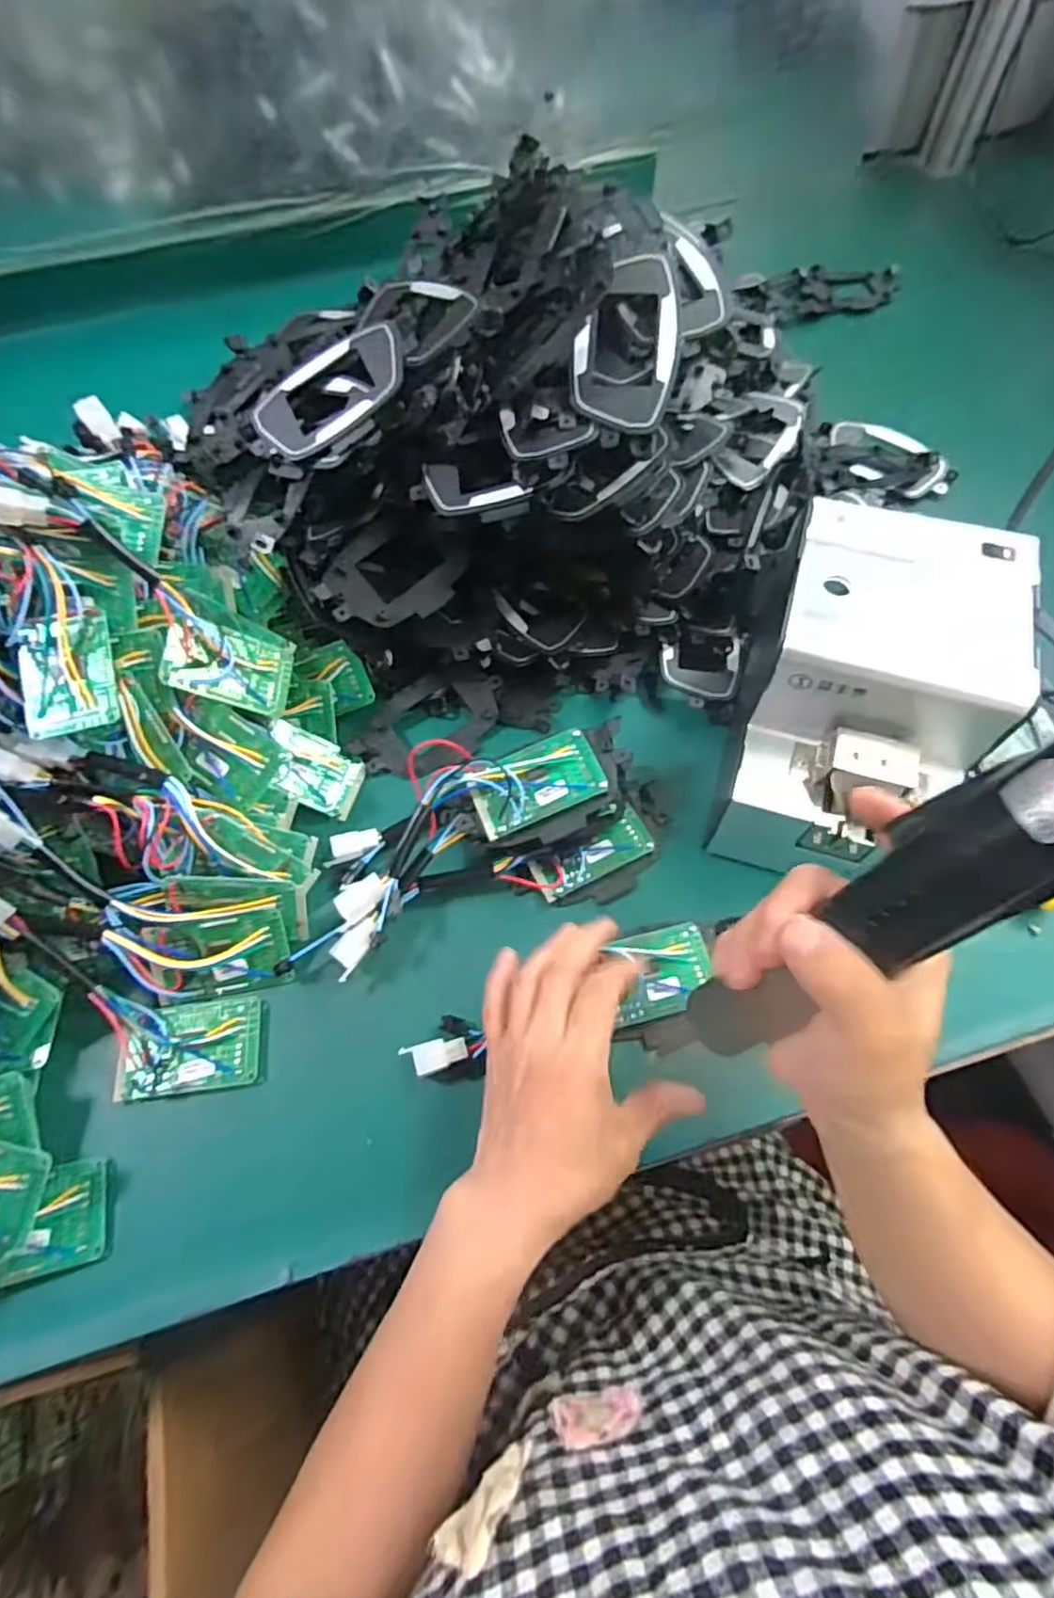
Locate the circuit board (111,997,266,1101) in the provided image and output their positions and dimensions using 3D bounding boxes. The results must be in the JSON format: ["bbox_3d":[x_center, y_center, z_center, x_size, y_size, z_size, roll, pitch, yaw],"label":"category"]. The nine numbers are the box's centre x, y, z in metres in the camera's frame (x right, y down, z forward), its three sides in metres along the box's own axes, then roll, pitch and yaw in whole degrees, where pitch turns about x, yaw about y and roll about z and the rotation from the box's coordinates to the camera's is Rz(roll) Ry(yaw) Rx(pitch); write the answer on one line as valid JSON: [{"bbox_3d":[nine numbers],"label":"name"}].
[{"bbox_3d":[-0.196,0.145,0.395,0.080,0.018,0.049,-9,64,-3],"label":"circuit board"}]

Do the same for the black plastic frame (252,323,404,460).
[{"bbox_3d":[-0.120,-0.249,0.419,0.101,0.014,0.061,-33,74,8],"label":"black plastic frame"}]

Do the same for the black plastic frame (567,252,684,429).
[{"bbox_3d":[0.057,-0.264,0.391,0.060,0.010,0.100,6,90,8],"label":"black plastic frame"}]

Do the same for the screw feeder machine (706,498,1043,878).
[{"bbox_3d":[0.196,-0.049,0.408,0.126,0.143,0.183,16,66,9],"label":"screw feeder machine"}]

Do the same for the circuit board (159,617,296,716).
[{"bbox_3d":[-0.189,-0.088,0.434,0.011,0.076,0.053,-2,77,47],"label":"circuit board"}]

